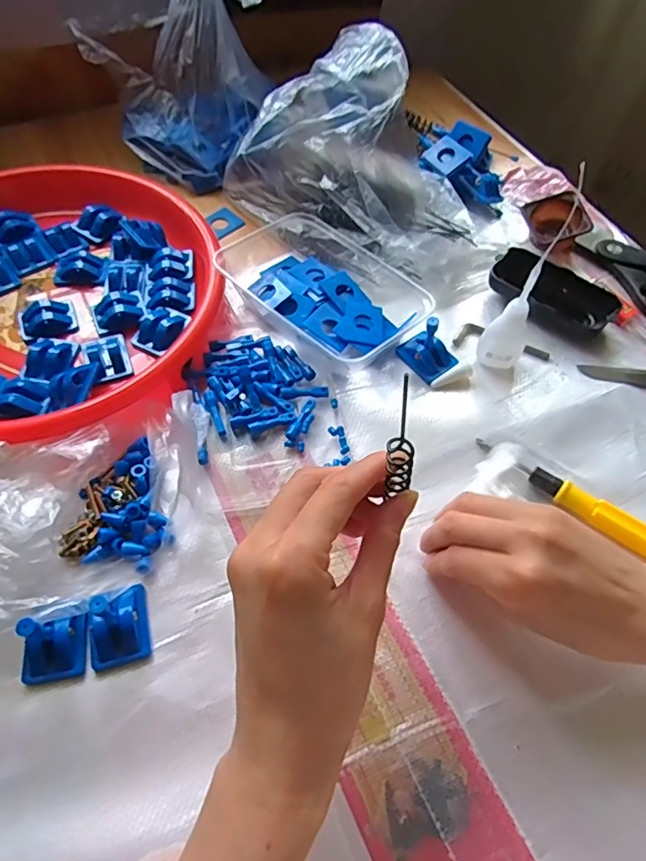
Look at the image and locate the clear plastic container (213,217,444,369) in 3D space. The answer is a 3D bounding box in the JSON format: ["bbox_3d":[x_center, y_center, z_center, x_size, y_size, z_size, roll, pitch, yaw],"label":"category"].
[{"bbox_3d":[-0.004,-0.129,0.461,0.186,0.033,0.097,34,63,17],"label":"clear plastic container"}]

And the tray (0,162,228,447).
[{"bbox_3d":[-0.238,-0.119,0.438,0.274,0.036,0.286,1,58,-2],"label":"tray"}]

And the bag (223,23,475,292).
[{"bbox_3d":[0.039,-0.256,0.480,0.236,0.131,0.140,29,61,15],"label":"bag"}]

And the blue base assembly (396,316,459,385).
[{"bbox_3d":[0.085,-0.071,0.422,0.029,0.043,0.044,-34,65,-21],"label":"blue base assembly"}]

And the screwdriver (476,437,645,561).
[{"bbox_3d":[0.172,0.047,0.369,0.142,0.016,0.016,32,62,17],"label":"screwdriver"}]

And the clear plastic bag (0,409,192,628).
[{"bbox_3d":[-0.164,0.051,0.345,0.163,0.034,0.121,-19,61,-14],"label":"clear plastic bag"}]

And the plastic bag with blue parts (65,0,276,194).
[{"bbox_3d":[-0.138,-0.337,0.508,0.175,0.153,0.110,-10,59,-9],"label":"plastic bag with blue parts"}]

